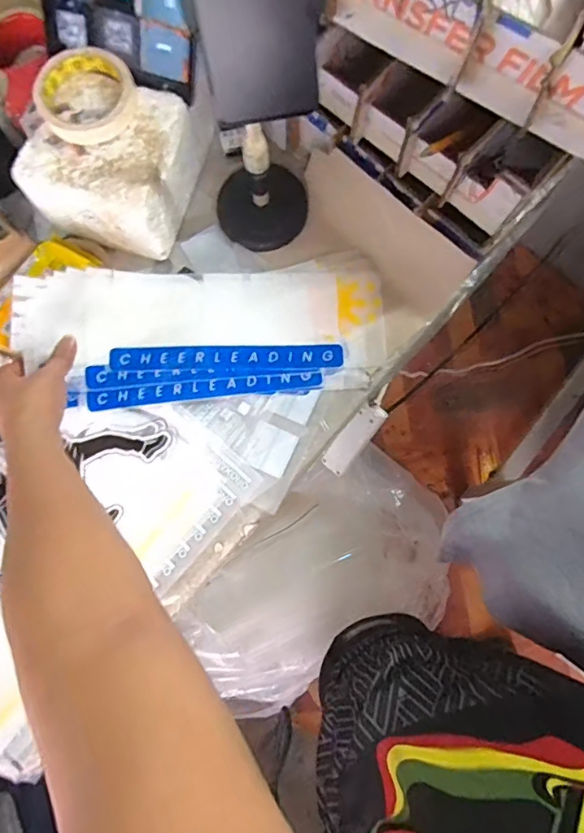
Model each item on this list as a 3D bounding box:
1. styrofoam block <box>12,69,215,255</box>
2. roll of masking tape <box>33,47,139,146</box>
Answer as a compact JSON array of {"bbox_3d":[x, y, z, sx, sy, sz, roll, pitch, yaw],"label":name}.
[{"bbox_3d":[-0.191,-0.270,0.566,0.139,0.115,0.145,15,80,3],"label":"styrofoam block"},{"bbox_3d":[-0.203,-0.317,0.512,0.092,0.023,0.091,0,80,1],"label":"roll of masking tape"}]

